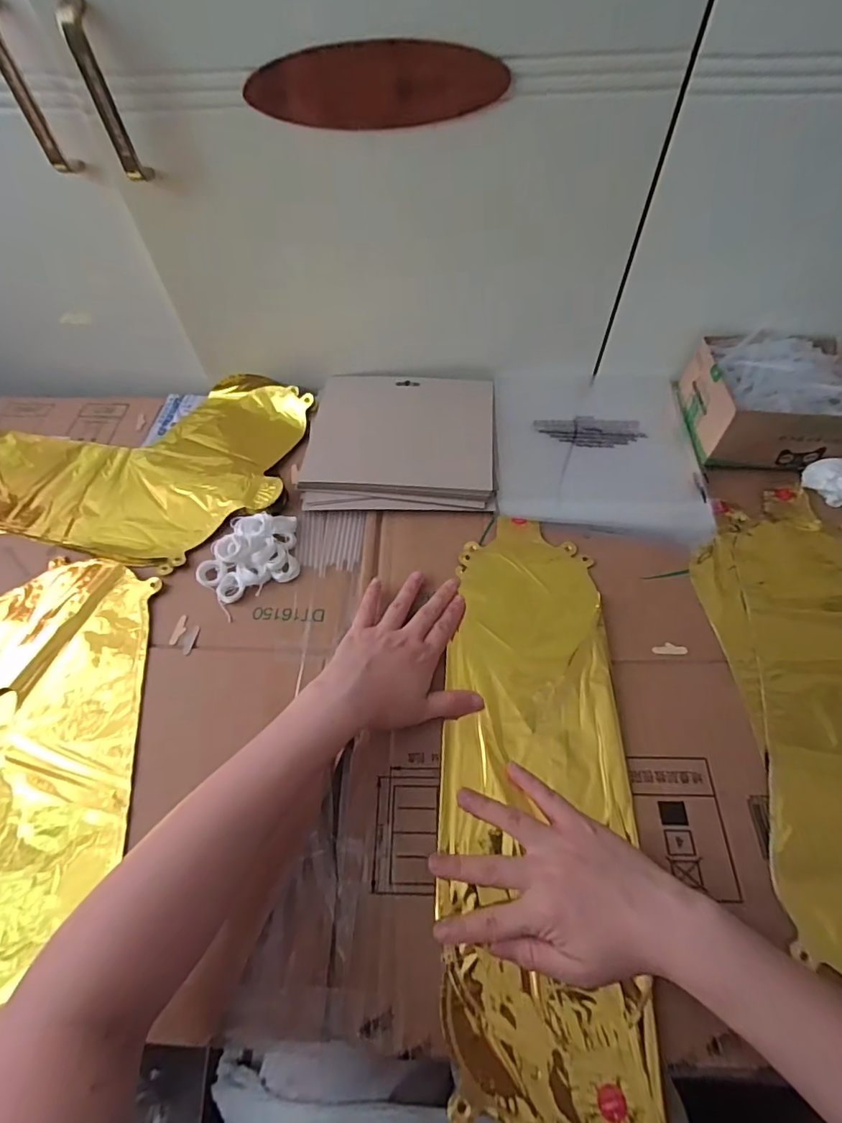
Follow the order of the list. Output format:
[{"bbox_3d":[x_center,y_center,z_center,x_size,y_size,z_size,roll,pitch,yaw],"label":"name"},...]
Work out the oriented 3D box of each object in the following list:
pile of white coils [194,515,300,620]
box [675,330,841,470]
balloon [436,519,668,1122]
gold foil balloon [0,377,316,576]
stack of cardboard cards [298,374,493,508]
[{"bbox_3d":[-0.160,-0.012,0.468,0.096,0.026,0.089,-32,63,-18],"label":"pile of white coils"},{"bbox_3d":[0.383,-0.165,0.521,0.192,0.078,0.137,-1,58,0],"label":"box"},{"bbox_3d":[0.084,0.150,0.379,0.134,0.010,0.419,3,60,3],"label":"balloon"},{"bbox_3d":[-0.337,-0.116,0.541,0.402,0.015,0.250,5,58,4],"label":"gold foil balloon"},{"bbox_3d":[-0.020,-0.133,0.543,0.196,0.021,0.180,2,58,3],"label":"stack of cardboard cards"}]

